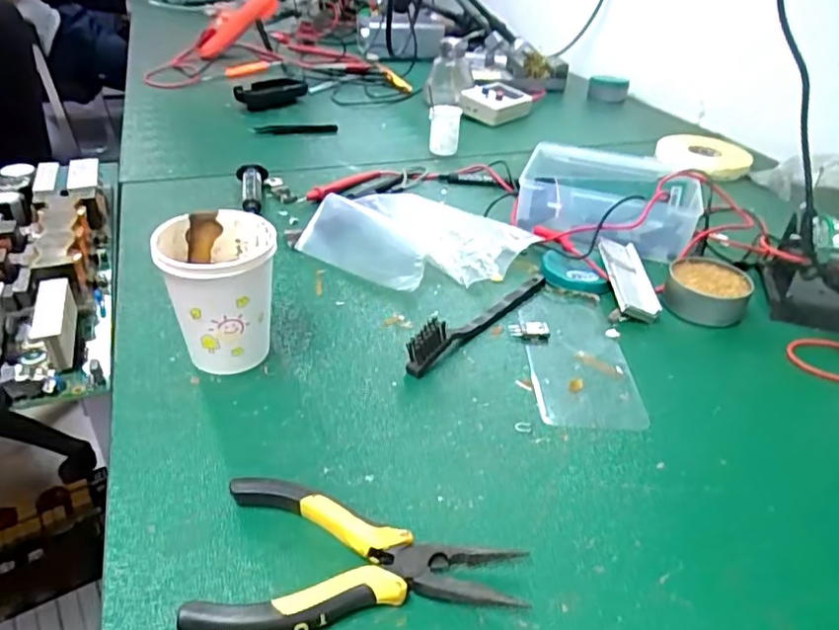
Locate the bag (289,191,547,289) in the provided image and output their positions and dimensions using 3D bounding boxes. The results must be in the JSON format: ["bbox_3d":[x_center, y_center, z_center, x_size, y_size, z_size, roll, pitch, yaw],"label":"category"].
[{"bbox_3d":[-0.004,-0.073,0.559,0.171,0.031,0.139,24,40,27],"label":"bag"}]

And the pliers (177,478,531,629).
[{"bbox_3d":[-0.031,0.114,0.302,0.148,0.018,0.078,-2,36,-8],"label":"pliers"}]

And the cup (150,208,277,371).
[{"bbox_3d":[-0.129,-0.012,0.409,0.067,0.094,0.072,2,35,-2],"label":"cup"}]

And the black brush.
[{"bbox_3d":[0.050,-0.005,0.464,0.014,0.033,0.162,30,43,32],"label":"black brush"}]

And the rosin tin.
[{"bbox_3d":[0.236,-0.020,0.510,0.061,0.029,0.059,2,35,-2],"label":"rosin tin"}]

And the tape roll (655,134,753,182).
[{"bbox_3d":[0.361,-0.204,0.789,0.112,0.018,0.112,2,35,-2],"label":"tape roll"}]

